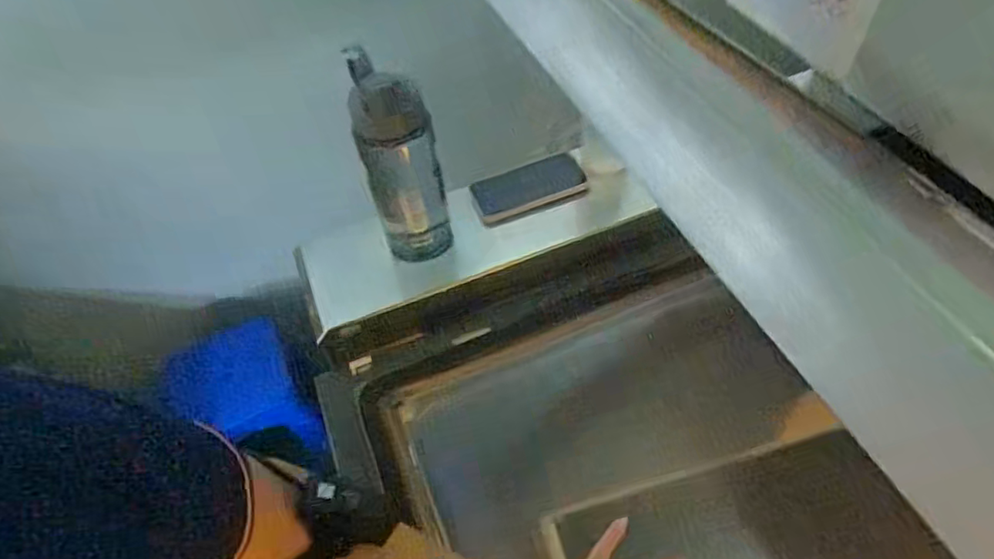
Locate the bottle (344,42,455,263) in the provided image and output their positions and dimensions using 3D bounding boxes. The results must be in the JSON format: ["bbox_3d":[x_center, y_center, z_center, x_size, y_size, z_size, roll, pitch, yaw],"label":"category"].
[{"bbox_3d":[-0.110,-0.124,0.727,0.092,0.278,0.068,-22,53,-11],"label":"bottle"}]

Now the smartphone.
[{"bbox_3d":[0.048,-0.125,0.826,0.162,0.073,0.005,-20,36,-12],"label":"smartphone"}]

